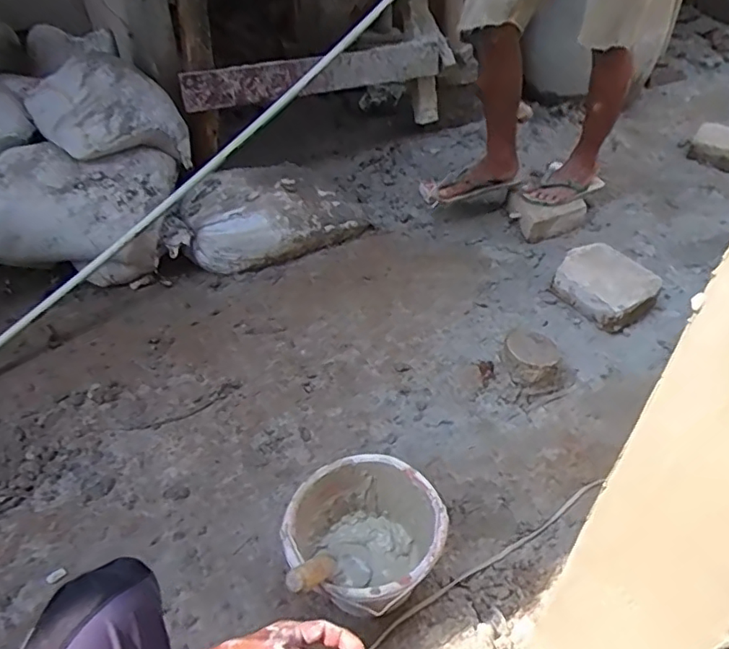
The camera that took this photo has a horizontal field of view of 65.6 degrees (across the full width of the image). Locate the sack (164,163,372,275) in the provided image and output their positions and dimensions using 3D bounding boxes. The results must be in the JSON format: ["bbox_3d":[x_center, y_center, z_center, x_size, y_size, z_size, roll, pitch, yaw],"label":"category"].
[{"bbox_3d":[-0.289,-0.320,1.620,0.554,0.190,0.284,-19,46,-18],"label":"sack"}]

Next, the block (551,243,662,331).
[{"bbox_3d":[0.612,-0.096,1.439,0.197,0.092,0.243,-29,50,-26],"label":"block"}]

